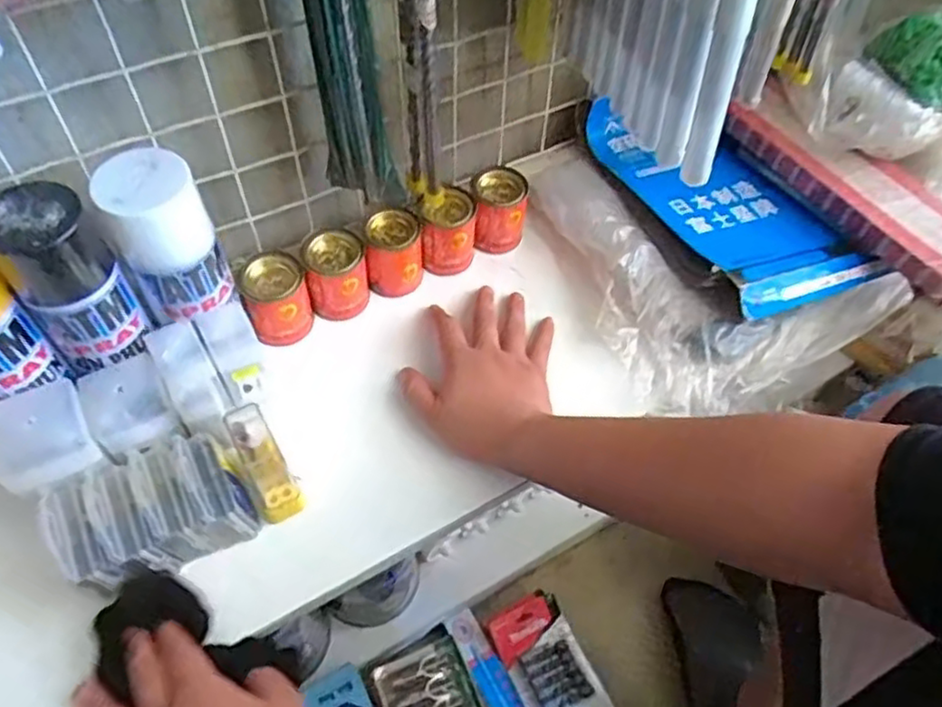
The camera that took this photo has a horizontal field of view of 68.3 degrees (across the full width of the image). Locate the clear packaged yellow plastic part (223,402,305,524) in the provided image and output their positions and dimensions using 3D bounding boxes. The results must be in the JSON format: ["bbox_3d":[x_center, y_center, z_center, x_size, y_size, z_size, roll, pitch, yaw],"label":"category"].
[{"bbox_3d":[-0.152,0.082,0.514,0.029,0.093,0.015,-25,16,-18],"label":"clear packaged yellow plastic part"}]

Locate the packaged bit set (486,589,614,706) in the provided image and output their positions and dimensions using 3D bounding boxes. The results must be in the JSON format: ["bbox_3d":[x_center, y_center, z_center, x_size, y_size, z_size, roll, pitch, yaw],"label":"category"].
[{"bbox_3d":[0.088,0.356,0.794,0.085,0.016,0.152,-23,56,-17],"label":"packaged bit set"}]

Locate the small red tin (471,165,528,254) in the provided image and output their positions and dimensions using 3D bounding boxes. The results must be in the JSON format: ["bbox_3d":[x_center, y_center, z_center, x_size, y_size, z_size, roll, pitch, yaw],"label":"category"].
[{"bbox_3d":[0.027,-0.140,0.683,0.054,0.062,0.053,4,53,3],"label":"small red tin"}]

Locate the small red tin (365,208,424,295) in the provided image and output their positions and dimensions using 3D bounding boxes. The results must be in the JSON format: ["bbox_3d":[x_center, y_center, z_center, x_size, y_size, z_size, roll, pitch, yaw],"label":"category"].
[{"bbox_3d":[-0.070,-0.093,0.651,0.050,0.066,0.046,-2,53,-1],"label":"small red tin"}]

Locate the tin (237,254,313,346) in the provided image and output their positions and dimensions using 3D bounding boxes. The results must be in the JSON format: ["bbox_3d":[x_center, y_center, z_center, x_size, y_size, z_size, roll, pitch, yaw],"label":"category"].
[{"bbox_3d":[-0.167,-0.047,0.609,0.051,0.065,0.054,-11,53,-8],"label":"tin"}]

